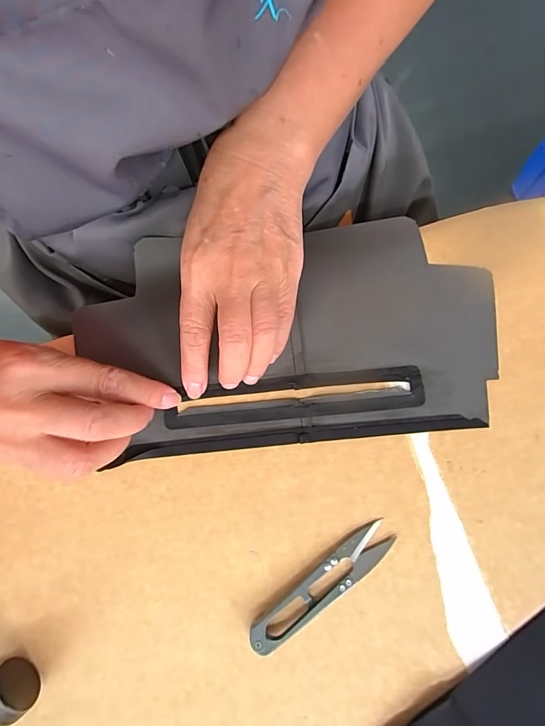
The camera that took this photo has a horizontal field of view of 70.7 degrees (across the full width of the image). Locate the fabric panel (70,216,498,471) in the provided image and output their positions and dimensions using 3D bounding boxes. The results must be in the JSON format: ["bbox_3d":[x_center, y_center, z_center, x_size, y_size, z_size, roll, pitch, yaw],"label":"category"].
[{"bbox_3d":[0.010,-0.022,0.275,0.288,0.008,0.156,-7,76,0],"label":"fabric panel"}]

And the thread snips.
[{"bbox_3d":[0.031,0.137,0.233,0.103,0.010,0.021,-36,78,-7],"label":"thread snips"}]

